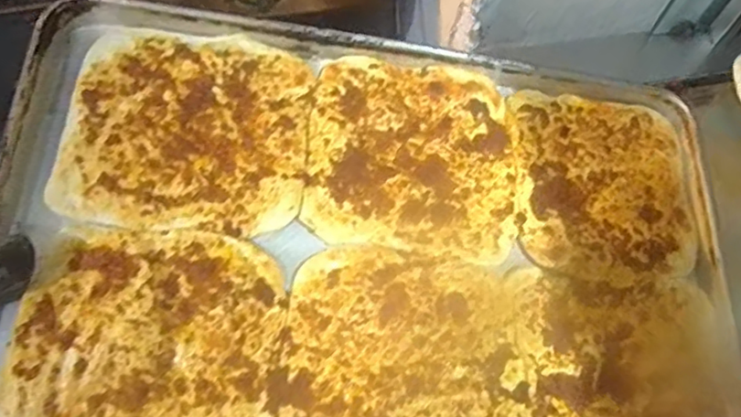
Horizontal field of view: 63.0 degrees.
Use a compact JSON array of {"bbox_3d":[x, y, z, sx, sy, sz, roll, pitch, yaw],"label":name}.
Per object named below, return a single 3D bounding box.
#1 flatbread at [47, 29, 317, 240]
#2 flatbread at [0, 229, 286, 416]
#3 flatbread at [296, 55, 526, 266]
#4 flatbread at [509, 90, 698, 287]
[{"bbox_3d":[-0.146,-0.065,0.497,0.185,0.009,0.174,8,68,-10],"label":"flatbread"},{"bbox_3d":[-0.152,0.100,0.425,0.171,0.015,0.178,8,69,-12],"label":"flatbread"},{"bbox_3d":[0.043,-0.049,0.534,0.189,0.006,0.180,9,69,-9],"label":"flatbread"},{"bbox_3d":[0.219,-0.022,0.564,0.170,0.009,0.186,5,66,-11],"label":"flatbread"}]

